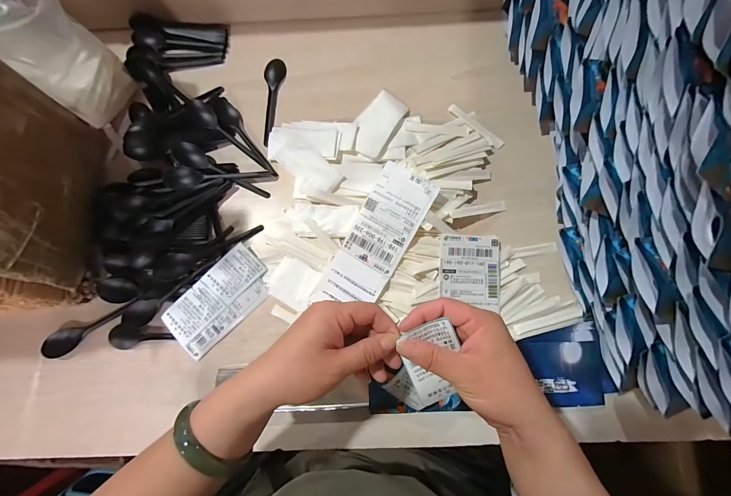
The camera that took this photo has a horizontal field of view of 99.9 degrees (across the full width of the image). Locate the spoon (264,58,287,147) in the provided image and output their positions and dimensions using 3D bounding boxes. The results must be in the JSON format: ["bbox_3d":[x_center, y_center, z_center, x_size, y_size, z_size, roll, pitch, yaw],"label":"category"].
[{"bbox_3d":[-0.144,-0.220,0.460,0.030,0.007,0.142,8,82,6],"label":"spoon"}]

